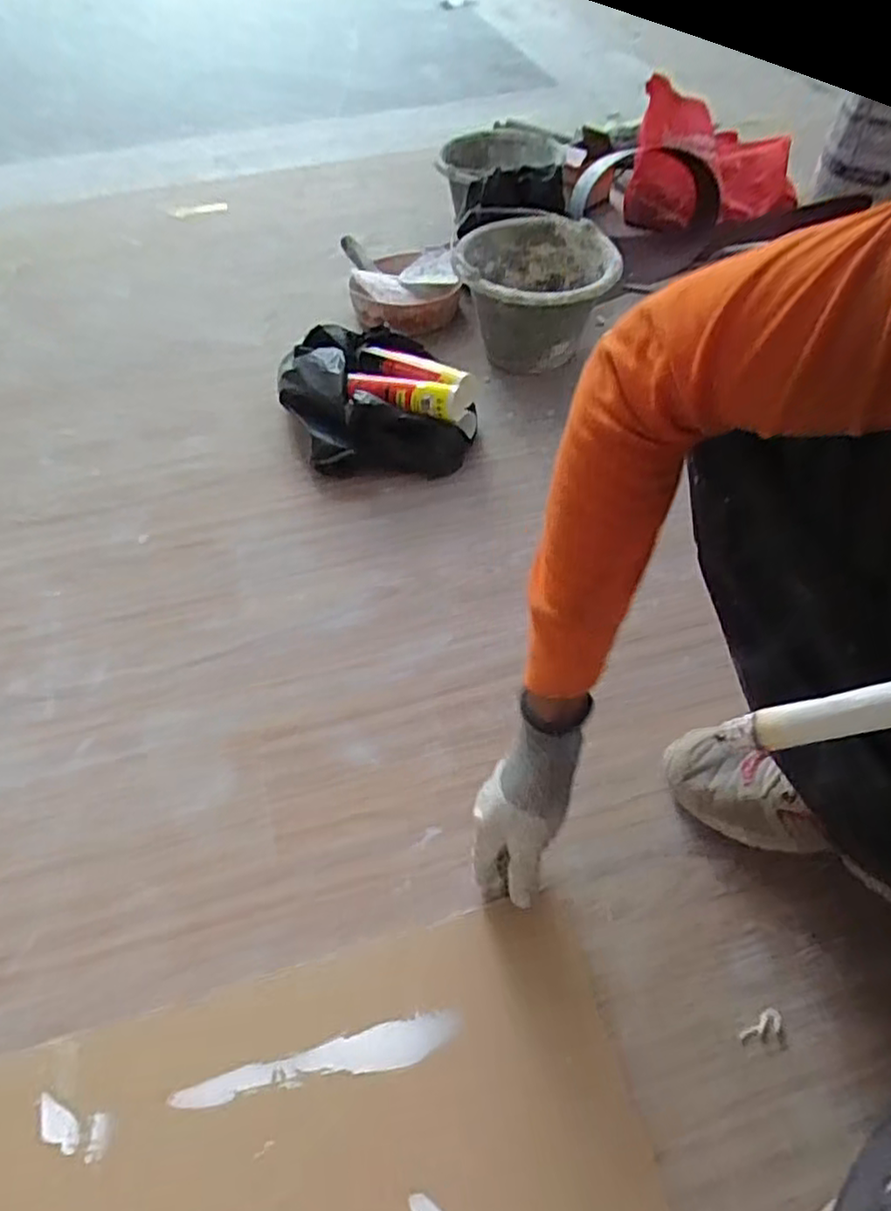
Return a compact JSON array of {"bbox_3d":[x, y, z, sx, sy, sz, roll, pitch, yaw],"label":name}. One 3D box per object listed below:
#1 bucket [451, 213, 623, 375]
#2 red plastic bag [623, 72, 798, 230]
[{"bbox_3d":[0.141,-0.500,1.125,0.222,0.154,0.235,-1,52,1],"label":"bucket"},{"bbox_3d":[0.520,-0.875,1.356,0.335,0.200,0.157,-2,52,0],"label":"red plastic bag"}]

